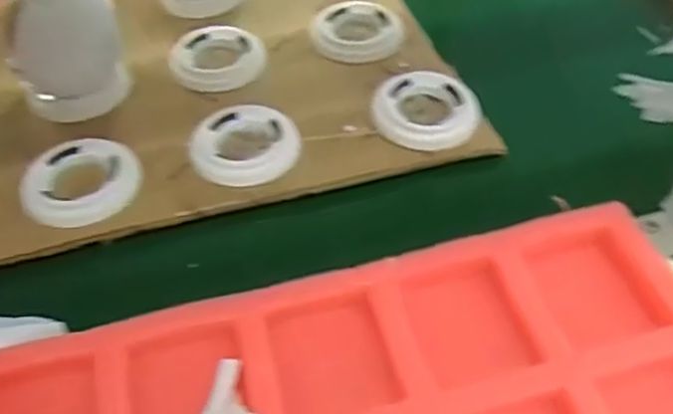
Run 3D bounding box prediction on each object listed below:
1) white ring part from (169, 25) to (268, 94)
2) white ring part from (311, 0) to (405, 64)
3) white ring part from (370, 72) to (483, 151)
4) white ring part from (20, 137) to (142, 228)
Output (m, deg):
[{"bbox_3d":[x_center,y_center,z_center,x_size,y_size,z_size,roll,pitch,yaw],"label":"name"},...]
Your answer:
[{"bbox_3d":[-0.089,-0.114,0.509,0.070,0.012,0.067,-10,49,-8],"label":"white ring part"},{"bbox_3d":[0.016,-0.140,0.531,0.071,0.013,0.071,0,48,0],"label":"white ring part"},{"bbox_3d":[0.062,-0.068,0.466,0.072,0.017,0.072,5,49,5],"label":"white ring part"},{"bbox_3d":[-0.161,-0.017,0.423,0.068,0.011,0.068,0,48,0],"label":"white ring part"}]

